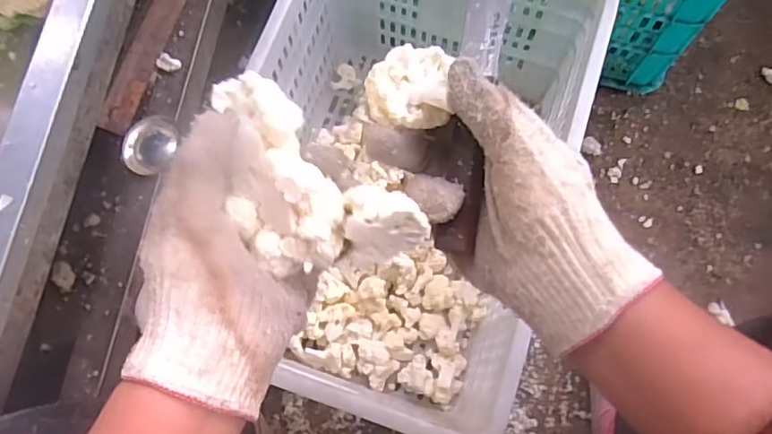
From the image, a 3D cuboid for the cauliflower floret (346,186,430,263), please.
[{"bbox_3d":[0.000,0.004,0.302,0.043,0.040,0.030,-8,74,0],"label":"cauliflower floret"}]

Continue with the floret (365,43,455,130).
[{"bbox_3d":[0.012,-0.072,0.313,0.045,0.023,0.044,-3,74,1],"label":"floret"}]

